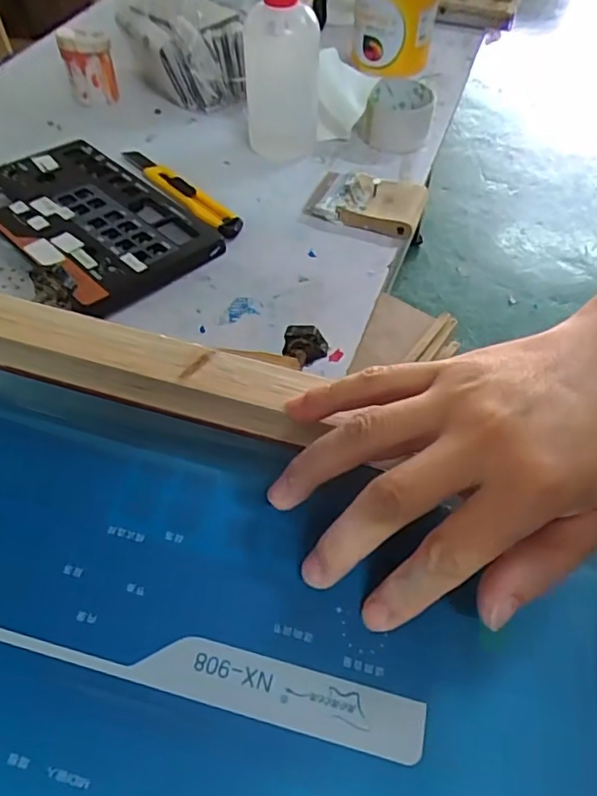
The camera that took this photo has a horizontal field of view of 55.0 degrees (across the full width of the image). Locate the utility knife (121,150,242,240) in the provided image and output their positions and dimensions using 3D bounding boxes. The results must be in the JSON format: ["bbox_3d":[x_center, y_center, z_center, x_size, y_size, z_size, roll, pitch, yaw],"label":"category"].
[{"bbox_3d":[-0.125,-0.222,0.599,0.032,0.009,0.192,-35,60,-25],"label":"utility knife"}]

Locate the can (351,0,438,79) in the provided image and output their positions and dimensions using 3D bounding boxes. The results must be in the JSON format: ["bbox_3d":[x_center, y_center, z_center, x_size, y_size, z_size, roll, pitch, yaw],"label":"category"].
[{"bbox_3d":[0.124,-0.501,0.721,0.101,0.134,0.103,3,51,2],"label":"can"}]

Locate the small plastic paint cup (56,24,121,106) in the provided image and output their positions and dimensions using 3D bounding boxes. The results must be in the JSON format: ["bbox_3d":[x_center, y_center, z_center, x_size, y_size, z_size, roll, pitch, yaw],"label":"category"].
[{"bbox_3d":[-0.251,-0.396,0.686,0.057,0.072,0.046,-11,53,-10],"label":"small plastic paint cup"}]

